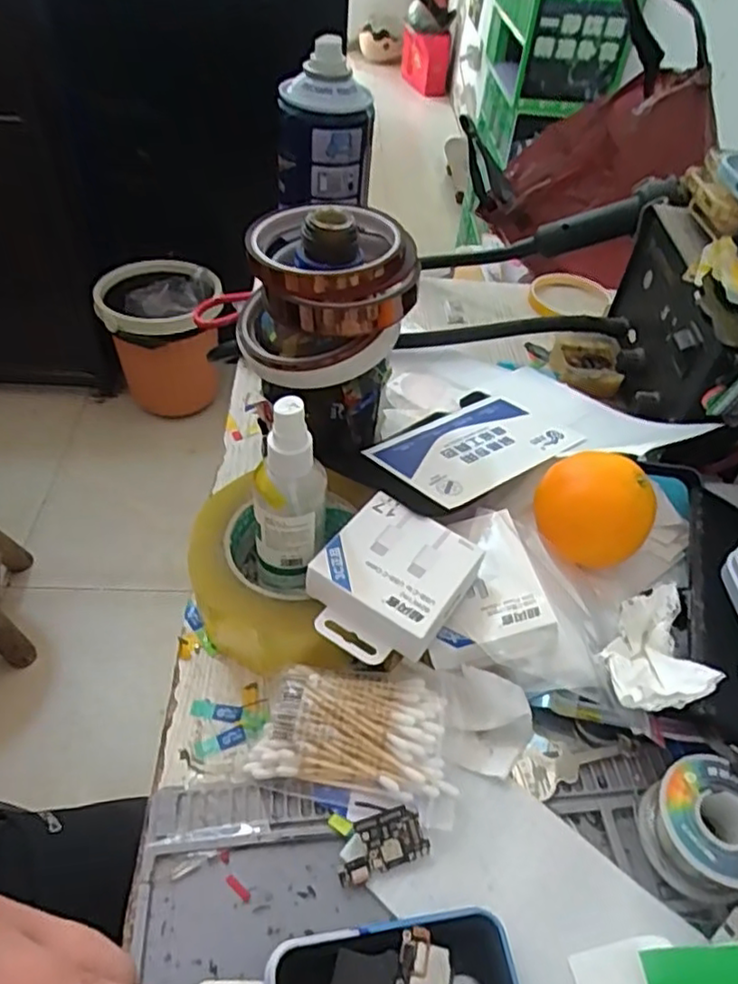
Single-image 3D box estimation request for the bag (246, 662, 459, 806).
[{"bbox_3d":[-0.008,0.121,0.327,0.094,0.024,0.057,6,47,0],"label":"bag"}]

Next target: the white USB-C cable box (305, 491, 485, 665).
[{"bbox_3d":[0.012,0.047,0.342,0.069,0.027,0.077,29,51,20],"label":"white USB-C cable box"}]

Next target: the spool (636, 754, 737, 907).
[{"bbox_3d":[0.155,0.153,0.298,0.047,0.041,0.052,-25,55,-26],"label":"spool"}]

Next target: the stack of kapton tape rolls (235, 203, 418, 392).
[{"bbox_3d":[-0.024,-0.117,0.371,0.099,0.070,0.094,0,48,-6],"label":"stack of kapton tape rolls"}]

